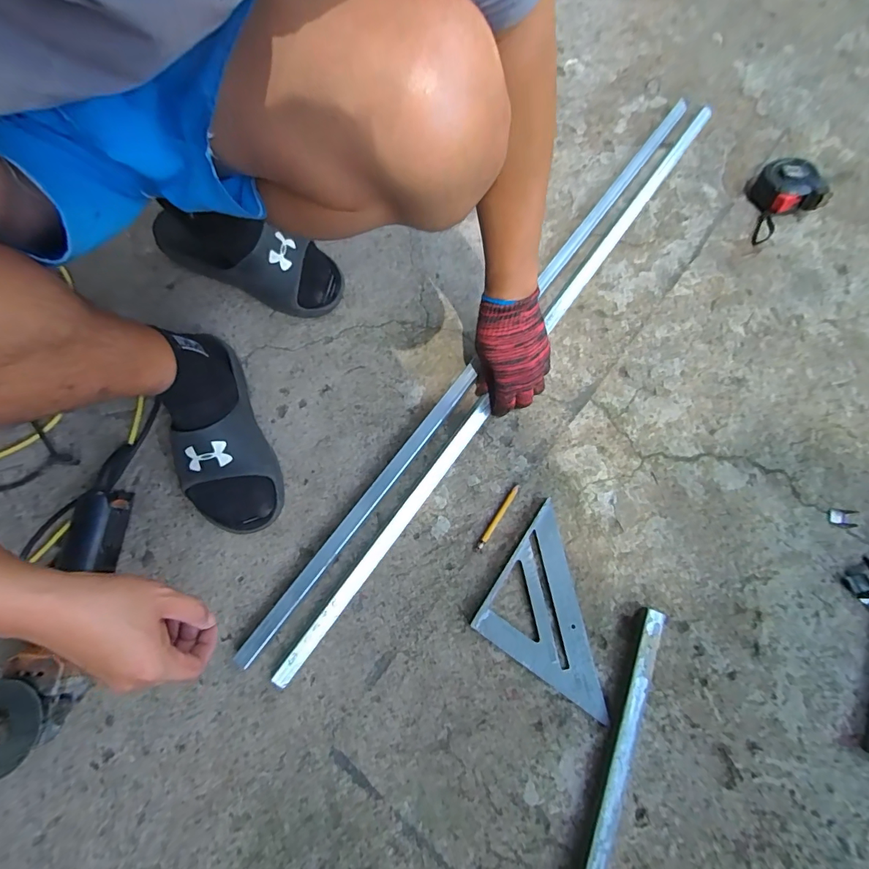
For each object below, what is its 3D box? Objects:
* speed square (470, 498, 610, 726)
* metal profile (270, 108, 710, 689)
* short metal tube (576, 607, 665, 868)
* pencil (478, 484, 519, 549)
[{"bbox_3d":[0.157,0.201,0.506,0.166,0.015,0.168,33,75,13],"label":"speed square"},{"bbox_3d":[0.124,-0.114,0.598,0.028,0.031,0.993,34,77,13],"label":"metal profile"},{"bbox_3d":[0.195,0.334,0.452,0.023,0.024,0.293,20,73,9],"label":"short metal tube"},{"bbox_3d":[0.082,0.103,0.547,0.008,0.005,0.093,33,75,13],"label":"pencil"}]

